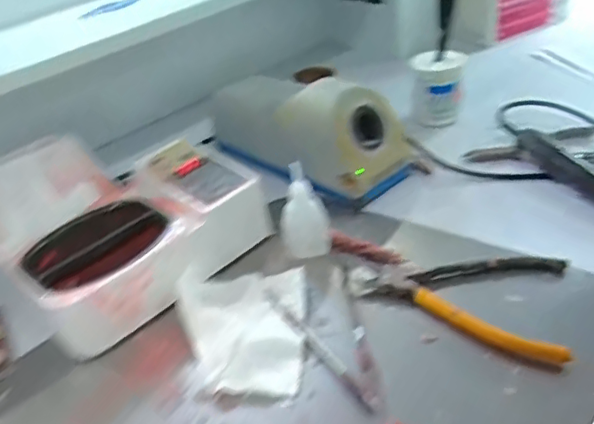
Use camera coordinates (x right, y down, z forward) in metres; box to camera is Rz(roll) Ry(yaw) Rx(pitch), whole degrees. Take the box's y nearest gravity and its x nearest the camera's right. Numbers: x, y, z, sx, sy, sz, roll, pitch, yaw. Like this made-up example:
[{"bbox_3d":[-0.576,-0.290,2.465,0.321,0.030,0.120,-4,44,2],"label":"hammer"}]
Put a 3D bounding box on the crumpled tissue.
[{"bbox_3d":[-0.041,0.078,0.412,0.090,0.020,0.112,-6,35,6],"label":"crumpled tissue"}]

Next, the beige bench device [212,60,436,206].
[{"bbox_3d":[0.010,-0.097,0.586,0.106,0.100,0.214,-35,41,-31],"label":"beige bench device"}]

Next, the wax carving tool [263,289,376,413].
[{"bbox_3d":[0.011,0.088,0.395,0.009,0.005,0.135,-25,37,-21],"label":"wax carving tool"}]

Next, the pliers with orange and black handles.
[{"bbox_3d":[0.120,0.050,0.425,0.156,0.010,0.091,12,40,29],"label":"pliers with orange and black handles"}]

